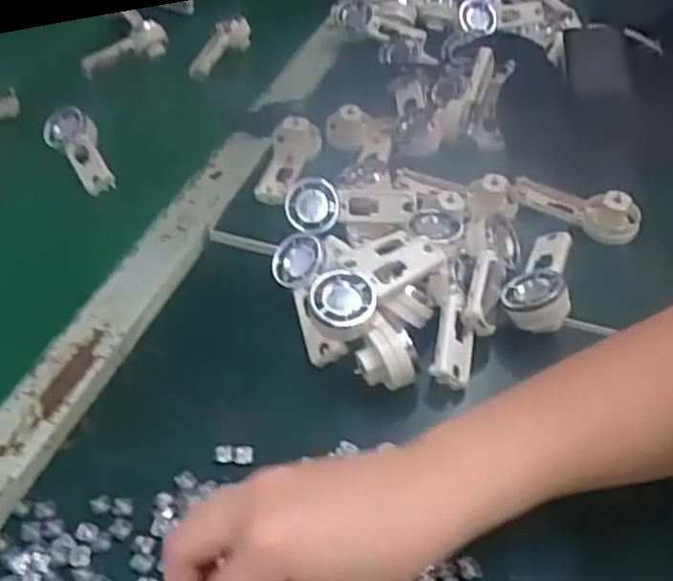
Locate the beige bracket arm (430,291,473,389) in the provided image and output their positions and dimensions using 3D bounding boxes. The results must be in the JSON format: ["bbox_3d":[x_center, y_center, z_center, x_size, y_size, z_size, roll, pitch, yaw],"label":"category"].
[{"bbox_3d":[0.073,0.031,0.450,0.025,0.020,0.061,4,64,4],"label":"beige bracket arm"}]

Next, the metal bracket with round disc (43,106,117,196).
[{"bbox_3d":[-0.217,-0.120,0.609,0.035,0.026,0.098,-27,66,-25],"label":"metal bracket with round disc"}]

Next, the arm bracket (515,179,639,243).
[{"bbox_3d":[0.183,-0.066,0.544,0.093,0.030,0.031,29,51,27],"label":"arm bracket"}]

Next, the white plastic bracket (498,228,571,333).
[{"bbox_3d":[0.140,-0.015,0.484,0.041,0.023,0.100,14,46,14],"label":"white plastic bracket"}]

